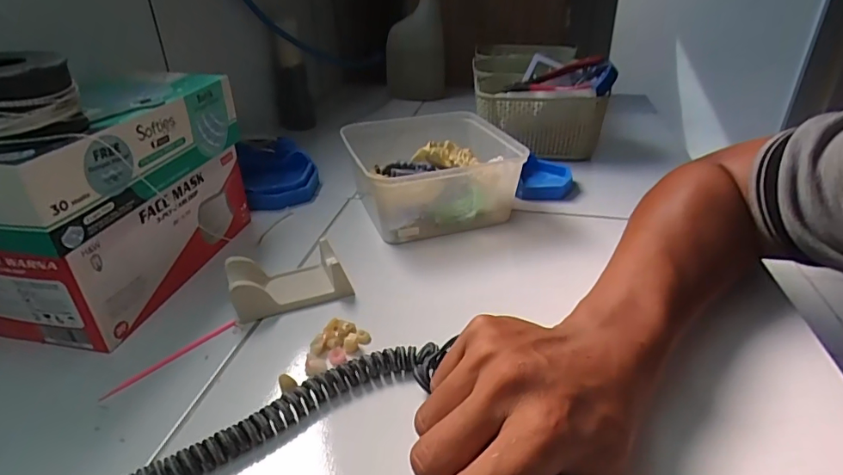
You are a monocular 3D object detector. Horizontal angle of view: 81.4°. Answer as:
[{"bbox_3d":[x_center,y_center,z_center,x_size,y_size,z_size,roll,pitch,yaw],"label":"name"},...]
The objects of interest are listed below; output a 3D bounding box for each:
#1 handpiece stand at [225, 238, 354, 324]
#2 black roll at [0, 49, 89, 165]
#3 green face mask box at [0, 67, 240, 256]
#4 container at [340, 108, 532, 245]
[{"bbox_3d":[-0.108,0.033,0.394,0.087,0.033,0.045,-15,33,-21],"label":"handpiece stand"},{"bbox_3d":[-0.253,-0.082,0.293,0.083,0.048,0.072,-28,39,-37],"label":"black roll"},{"bbox_3d":[-0.245,-0.073,0.372,0.108,0.074,0.214,6,31,14],"label":"green face mask box"},{"bbox_3d":[0.008,-0.076,0.531,0.157,0.067,0.171,-11,31,-15],"label":"container"}]

